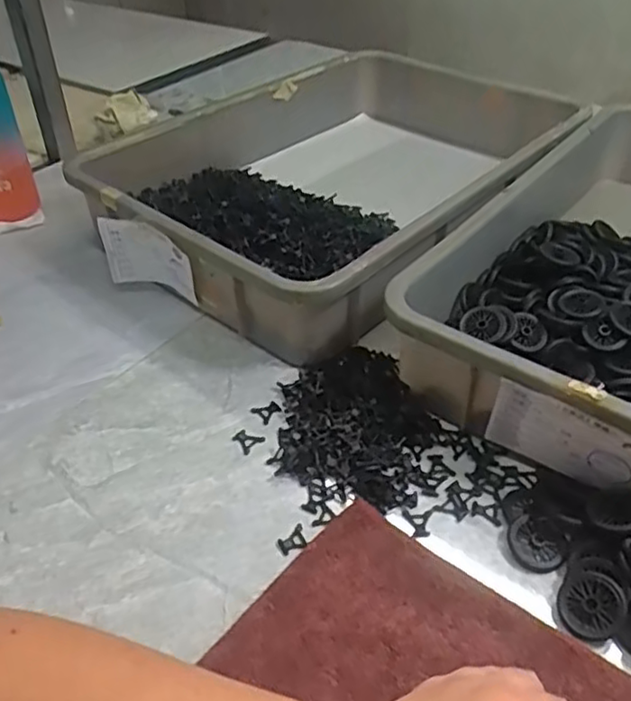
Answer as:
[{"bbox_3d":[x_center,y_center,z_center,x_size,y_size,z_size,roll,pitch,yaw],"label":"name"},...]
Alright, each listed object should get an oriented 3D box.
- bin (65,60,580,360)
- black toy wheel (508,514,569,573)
[{"bbox_3d":[0.035,-0.215,0.771,0.399,0.100,0.564,29,50,31],"label":"bin"},{"bbox_3d":[0.146,0.128,0.434,0.037,0.012,0.034,-1,41,1],"label":"black toy wheel"}]

